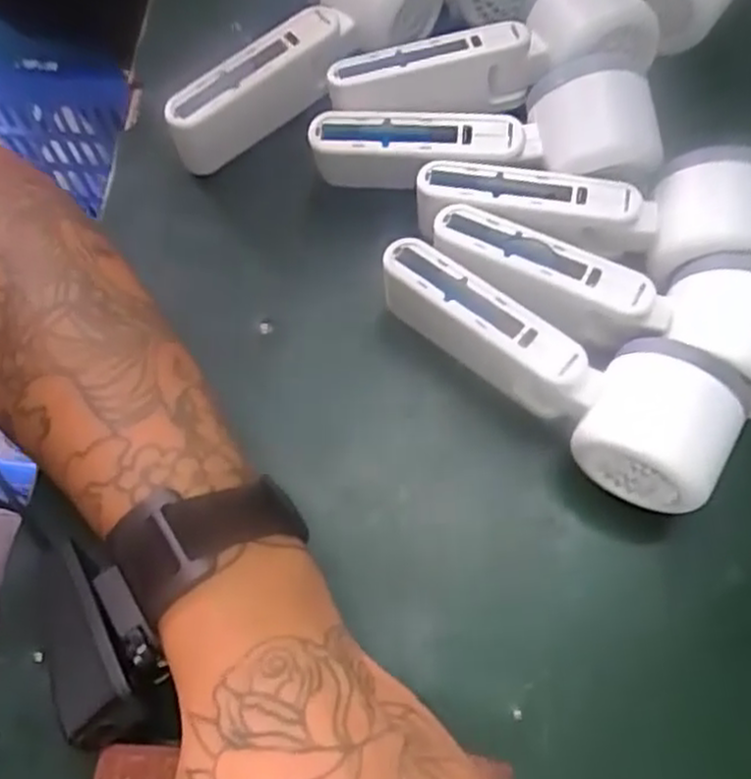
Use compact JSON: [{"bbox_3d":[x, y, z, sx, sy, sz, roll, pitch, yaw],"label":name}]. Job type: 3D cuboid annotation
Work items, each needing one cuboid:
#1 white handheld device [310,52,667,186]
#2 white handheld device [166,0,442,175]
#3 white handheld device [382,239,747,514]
[{"bbox_3d":[0.052,-0.119,0.364,0.163,0.047,0.051,-2,67,0],"label":"white handheld device"},{"bbox_3d":[-0.036,-0.173,0.393,0.156,0.050,0.054,-42,74,-17],"label":"white handheld device"},{"bbox_3d":[0.072,-0.008,0.332,0.159,0.055,0.054,28,70,12],"label":"white handheld device"}]

